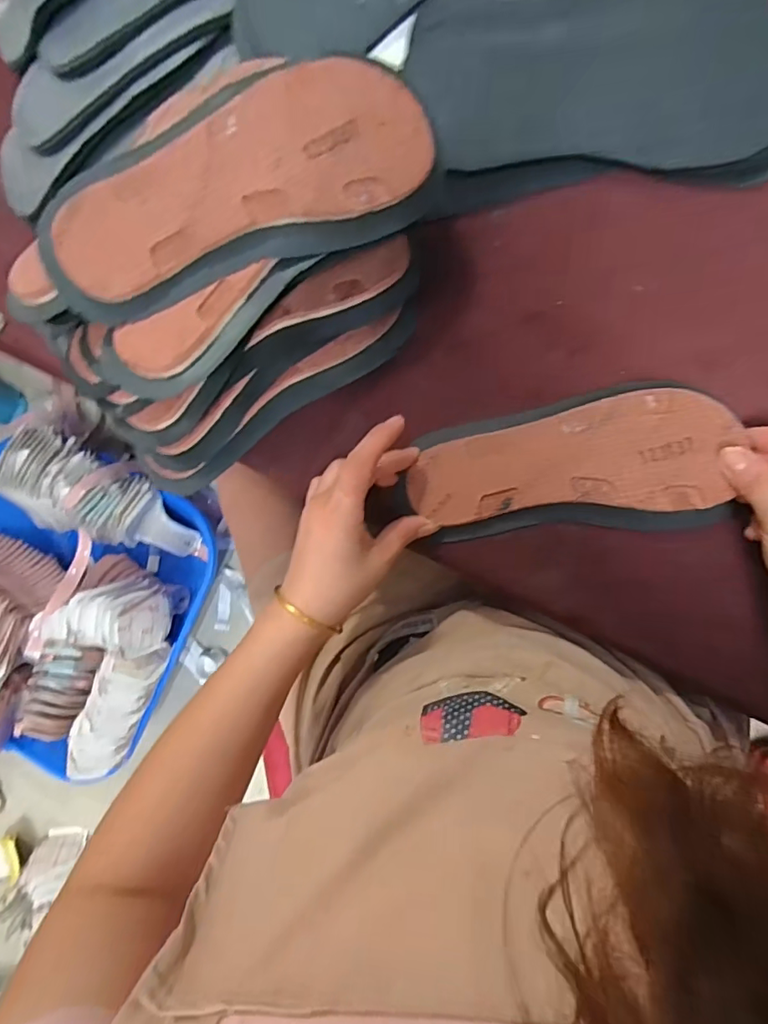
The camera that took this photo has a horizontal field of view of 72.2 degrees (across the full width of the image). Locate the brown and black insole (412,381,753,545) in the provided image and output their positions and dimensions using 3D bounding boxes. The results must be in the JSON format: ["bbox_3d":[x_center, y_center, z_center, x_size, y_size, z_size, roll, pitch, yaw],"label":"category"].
[{"bbox_3d":[0.128,-0.032,0.376,0.216,0.023,0.096,-6,89,12],"label":"brown and black insole"}]

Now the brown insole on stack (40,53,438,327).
[{"bbox_3d":[-0.088,-0.192,0.319,0.240,0.022,0.095,-19,107,1],"label":"brown insole on stack"}]

